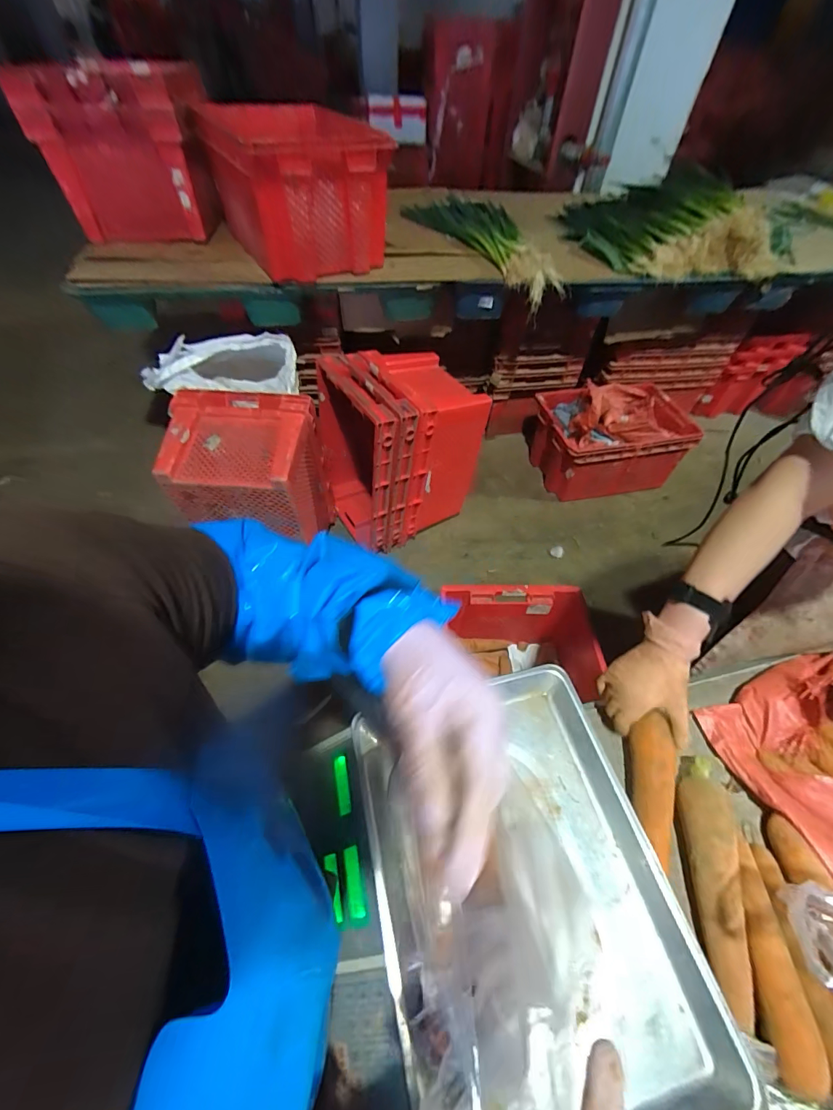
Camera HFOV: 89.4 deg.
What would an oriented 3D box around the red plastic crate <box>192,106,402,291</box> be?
[{"bbox_3d":[-0.355,-1.106,1.291,0.415,0.328,0.498,-27,58,-21],"label":"red plastic crate"}]

